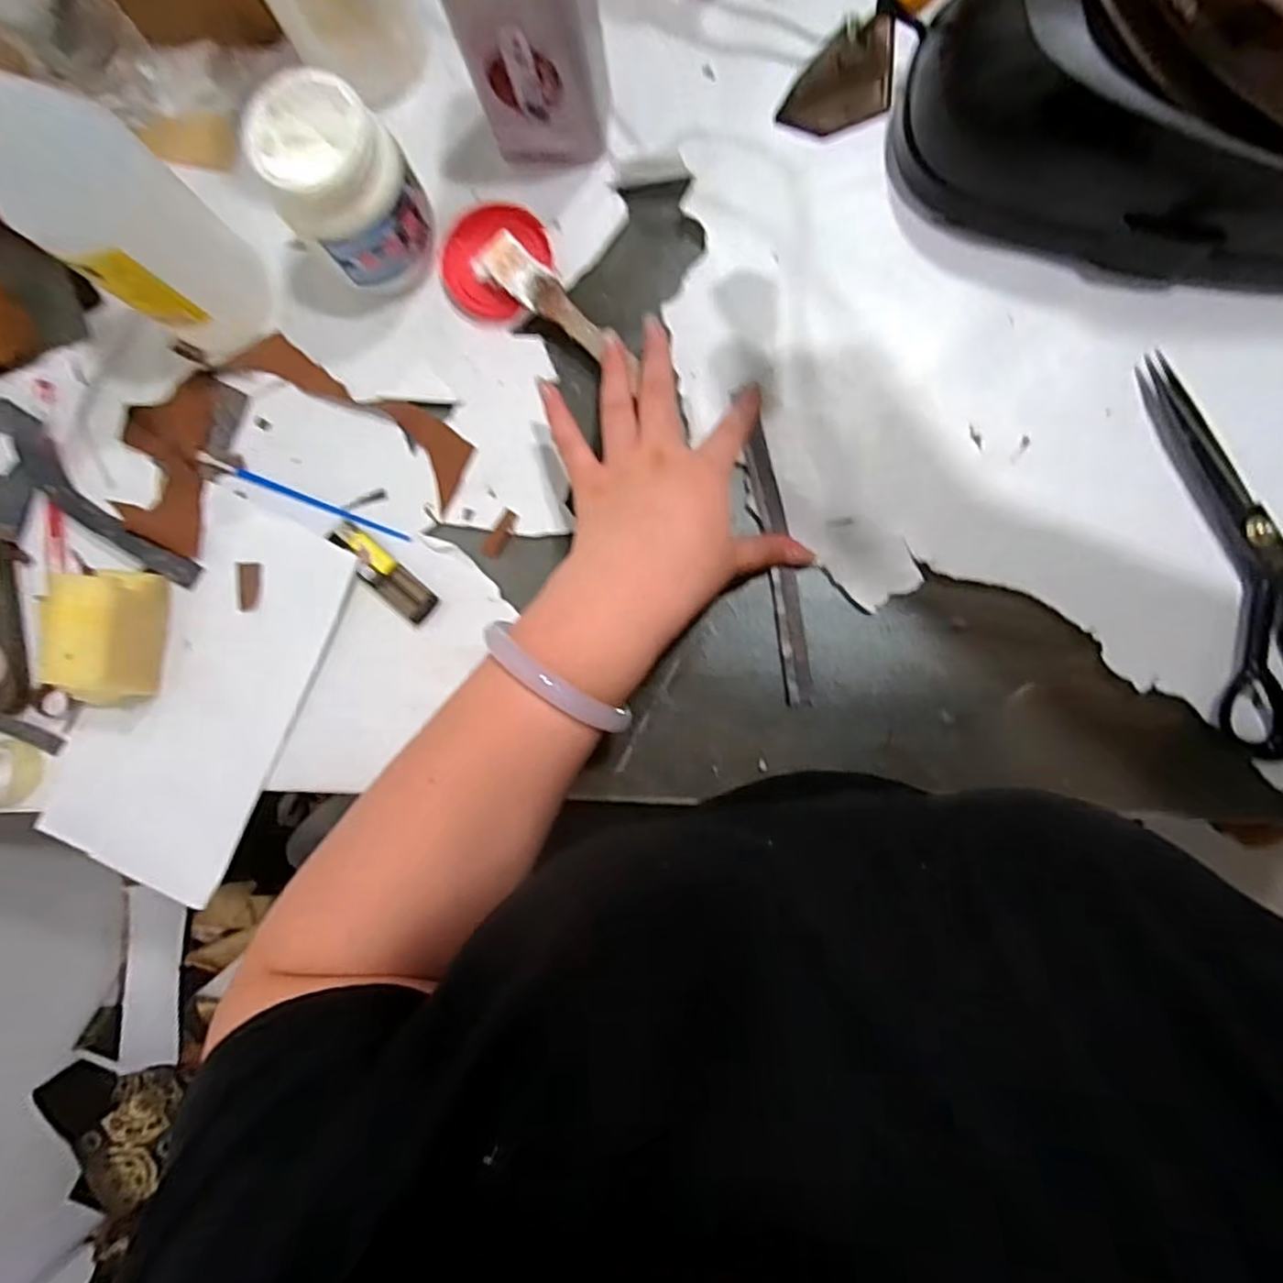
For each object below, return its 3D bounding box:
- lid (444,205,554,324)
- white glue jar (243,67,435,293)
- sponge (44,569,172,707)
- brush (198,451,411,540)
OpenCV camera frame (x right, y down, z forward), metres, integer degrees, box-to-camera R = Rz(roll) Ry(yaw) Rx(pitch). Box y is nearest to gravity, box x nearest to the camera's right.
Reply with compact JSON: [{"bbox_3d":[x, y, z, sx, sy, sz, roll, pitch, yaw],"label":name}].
[{"bbox_3d":[-0.095,-0.247,0.433,0.069,0.008,0.075,0,86,4],"label":"lid"},{"bbox_3d":[-0.172,-0.261,0.393,0.069,0.093,0.075,0,86,4],"label":"white glue jar"},{"bbox_3d":[-0.331,-0.002,0.413,0.045,0.053,0.086,7,87,5],"label":"sponge"},{"bbox_3d":[-0.219,-0.093,0.433,0.151,0.004,0.006,22,88,5],"label":"brush"}]

